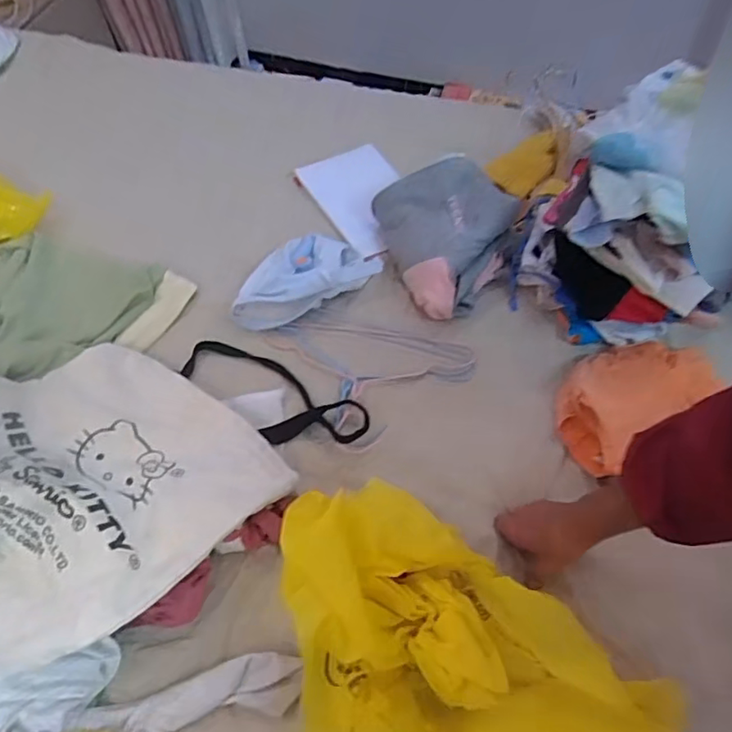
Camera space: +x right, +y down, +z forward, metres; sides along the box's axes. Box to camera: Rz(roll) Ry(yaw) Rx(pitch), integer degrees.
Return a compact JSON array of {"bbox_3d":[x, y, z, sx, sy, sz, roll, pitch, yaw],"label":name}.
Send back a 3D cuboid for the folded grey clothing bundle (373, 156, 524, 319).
[{"bbox_3d":[0.121,-0.173,0.770,0.173,0.089,0.210,-11,61,-6],"label":"folded grey clothing bundle"}]

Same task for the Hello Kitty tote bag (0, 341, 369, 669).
[{"bbox_3d":[-0.245,0.074,0.595,0.312,0.132,0.390,40,68,20],"label":"Hello Kitty tote bag"}]

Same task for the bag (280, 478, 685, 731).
[{"bbox_3d":[0.070,0.268,0.482,0.362,0.106,0.217,27,64,15],"label":"bag"}]

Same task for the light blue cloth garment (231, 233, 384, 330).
[{"bbox_3d":[-0.087,-0.122,0.759,0.208,0.051,0.100,-30,65,-15],"label":"light blue cloth garment"}]

